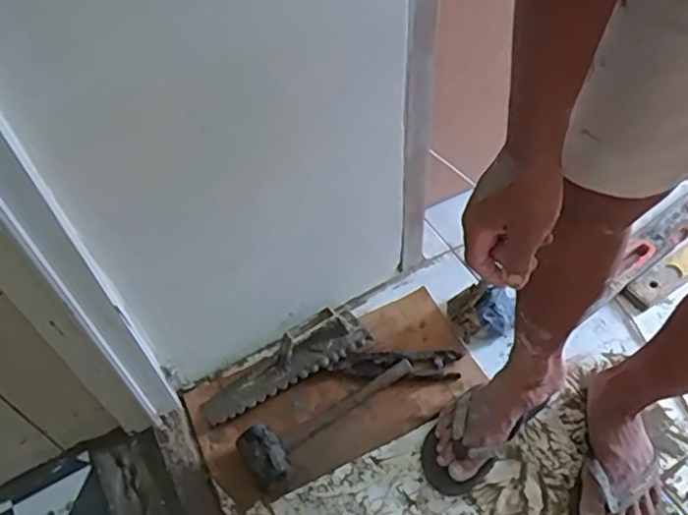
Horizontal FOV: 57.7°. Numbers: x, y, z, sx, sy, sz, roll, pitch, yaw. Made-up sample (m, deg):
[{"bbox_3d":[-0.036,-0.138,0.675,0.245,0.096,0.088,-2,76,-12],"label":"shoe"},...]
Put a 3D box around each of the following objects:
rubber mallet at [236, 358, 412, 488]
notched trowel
[{"bbox_3d":[-0.020,0.237,0.958,0.294,0.062,0.083,-32,57,-18],"label":"rubber mallet"},{"bbox_3d":[-0.101,0.165,1.015,0.291,0.057,0.088,-26,55,-14],"label":"notched trowel"}]

